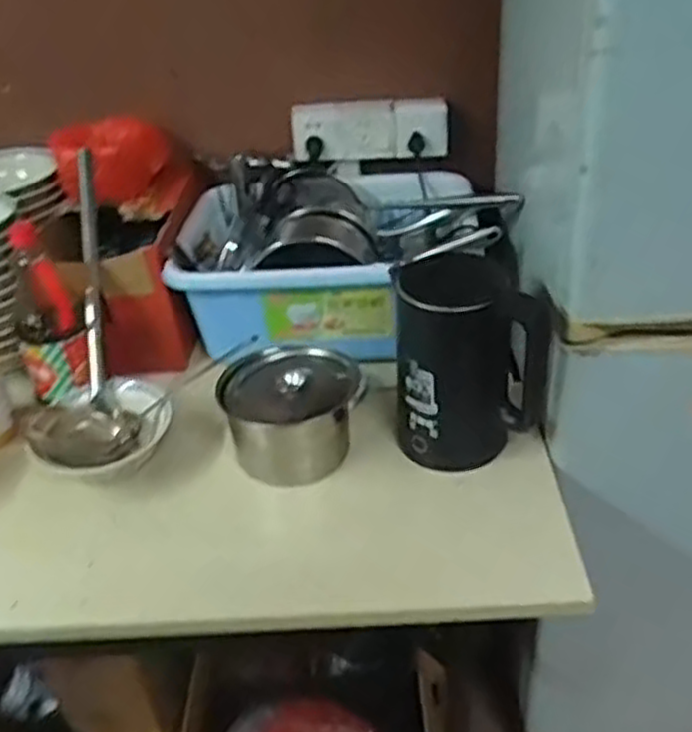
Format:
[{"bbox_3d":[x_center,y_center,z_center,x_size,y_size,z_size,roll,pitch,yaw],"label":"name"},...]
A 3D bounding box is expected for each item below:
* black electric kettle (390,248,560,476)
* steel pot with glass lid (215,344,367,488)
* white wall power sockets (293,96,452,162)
[{"bbox_3d":[0.155,-0.015,0.989,0.186,0.255,0.127,-1,36,4],"label":"black electric kettle"},{"bbox_3d":[-0.077,0.060,1.047,0.160,0.110,0.158,-2,36,2],"label":"steel pot with glass lid"},{"bbox_3d":[0.041,-0.411,1.358,0.265,0.098,0.042,1,36,6],"label":"white wall power sockets"}]

